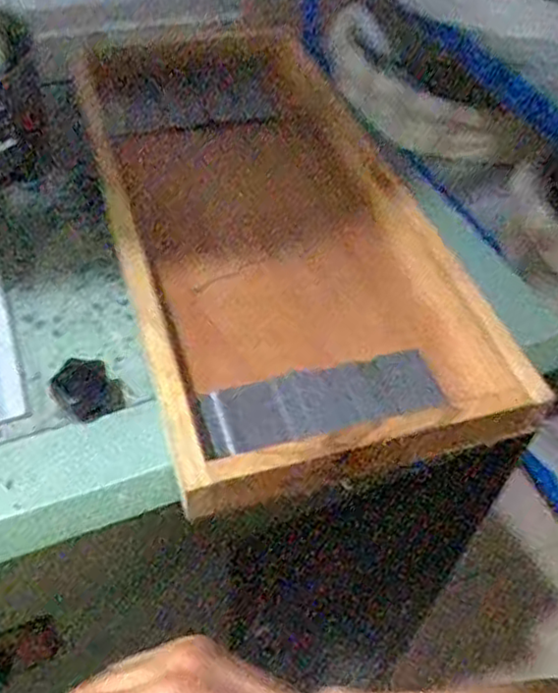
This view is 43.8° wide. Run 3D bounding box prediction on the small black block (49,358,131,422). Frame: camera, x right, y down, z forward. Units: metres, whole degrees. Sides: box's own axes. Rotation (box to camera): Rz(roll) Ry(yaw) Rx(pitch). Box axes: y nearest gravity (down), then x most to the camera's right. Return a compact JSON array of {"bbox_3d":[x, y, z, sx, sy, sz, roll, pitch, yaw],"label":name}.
[{"bbox_3d":[-0.099,0.023,0.367,0.037,0.024,0.026,-10,51,-14],"label":"small black block"}]

